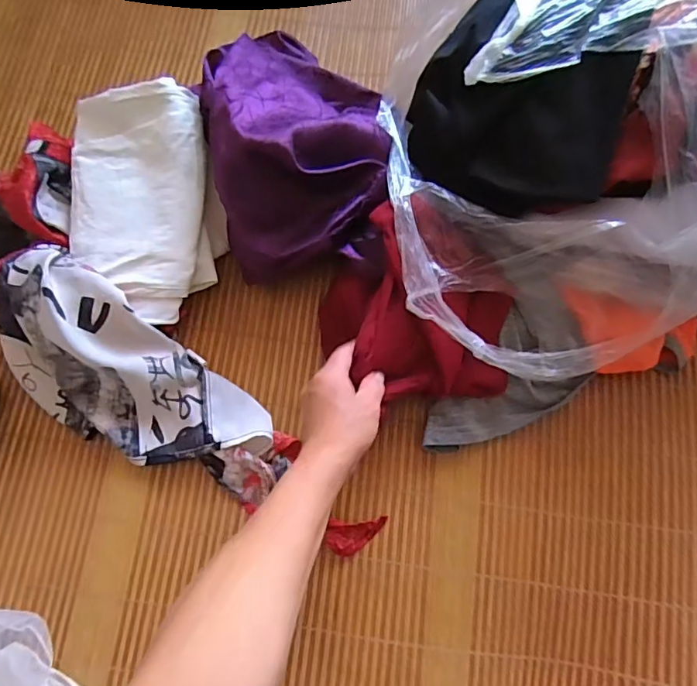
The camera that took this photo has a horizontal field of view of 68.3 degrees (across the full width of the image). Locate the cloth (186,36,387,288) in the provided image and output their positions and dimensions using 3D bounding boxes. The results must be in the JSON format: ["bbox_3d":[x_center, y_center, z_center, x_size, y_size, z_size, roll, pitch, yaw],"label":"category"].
[{"bbox_3d":[-0.049,-0.214,0.496,0.159,0.101,0.275,-9,75,-1],"label":"cloth"}]

